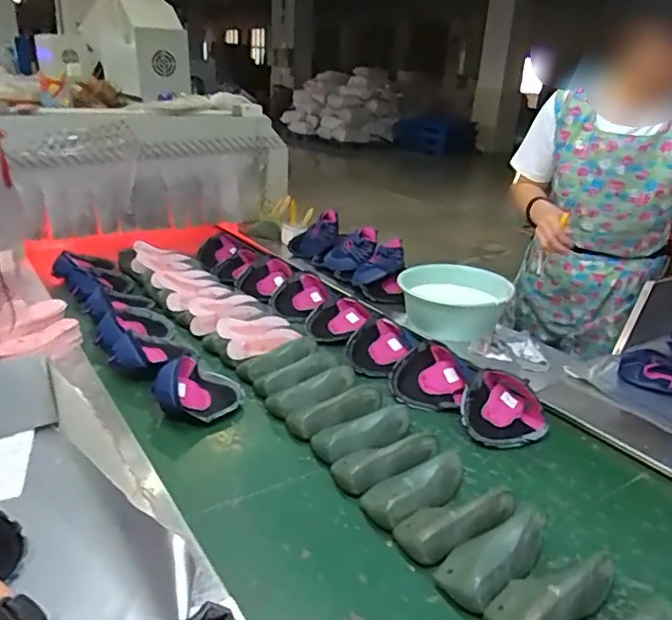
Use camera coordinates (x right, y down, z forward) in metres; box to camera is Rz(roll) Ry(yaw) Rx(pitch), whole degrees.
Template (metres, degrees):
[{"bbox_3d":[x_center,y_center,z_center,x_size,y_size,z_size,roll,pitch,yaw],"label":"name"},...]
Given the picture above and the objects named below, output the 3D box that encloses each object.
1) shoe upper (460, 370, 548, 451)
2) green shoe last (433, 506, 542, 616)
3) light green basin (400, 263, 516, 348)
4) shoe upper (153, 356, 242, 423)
[{"bbox_3d":[0.347,0.201,1.156,0.164,0.074,0.164,13,26,21],"label":"shoe upper"},{"bbox_3d":[0.238,0.356,0.831,0.203,0.064,0.087,-17,31,-37],"label":"green shoe last"},{"bbox_3d":[0.321,-0.028,1.576,0.297,0.110,0.299,3,24,-1],"label":"light green basin"},{"bbox_3d":[-0.286,0.163,1.177,0.150,0.077,0.157,3,24,-1],"label":"shoe upper"}]

